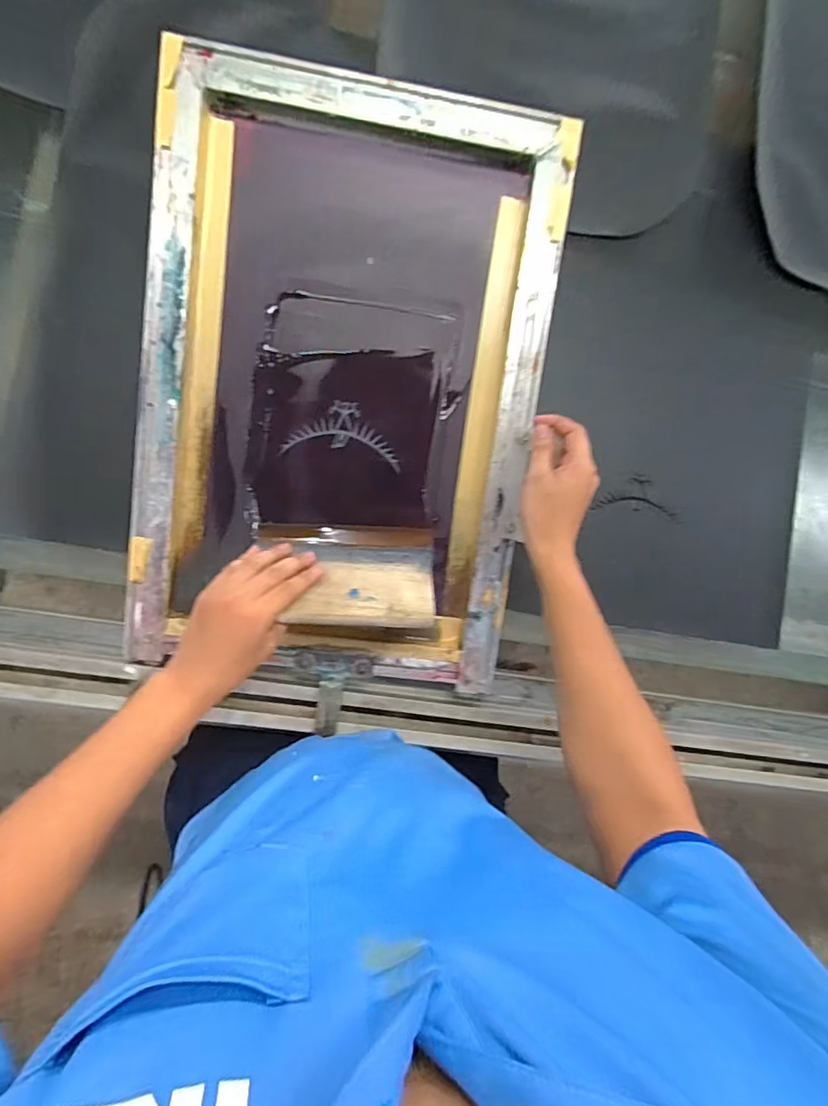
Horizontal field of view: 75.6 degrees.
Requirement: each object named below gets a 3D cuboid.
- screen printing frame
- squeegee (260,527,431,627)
[{"bbox_3d":[-0.071,-0.158,0.556,0.391,0.042,0.574,7,98,-5],"label":"screen printing frame"},{"bbox_3d":[-0.058,0.018,0.549,0.156,0.025,0.129,3,45,-4],"label":"squeegee"}]

